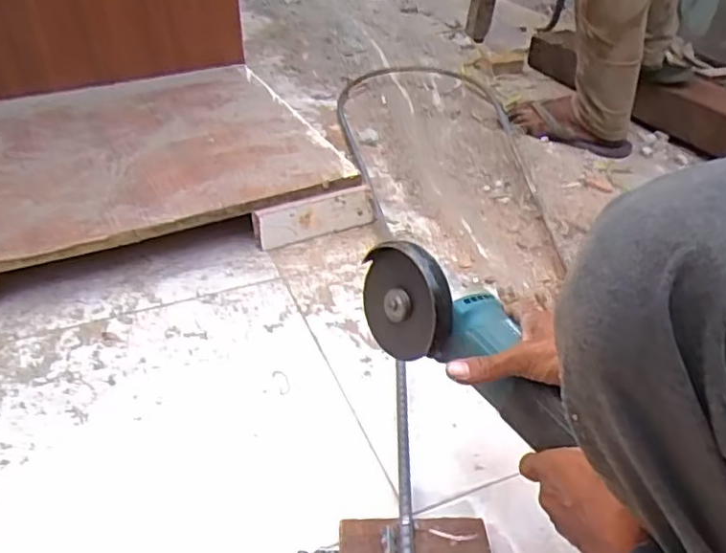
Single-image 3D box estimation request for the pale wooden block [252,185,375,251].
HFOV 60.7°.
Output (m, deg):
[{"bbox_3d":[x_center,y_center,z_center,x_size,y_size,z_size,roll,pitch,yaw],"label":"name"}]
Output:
[{"bbox_3d":[-0.072,-0.088,0.950,0.189,0.068,0.018,-15,39,-19],"label":"pale wooden block"}]

